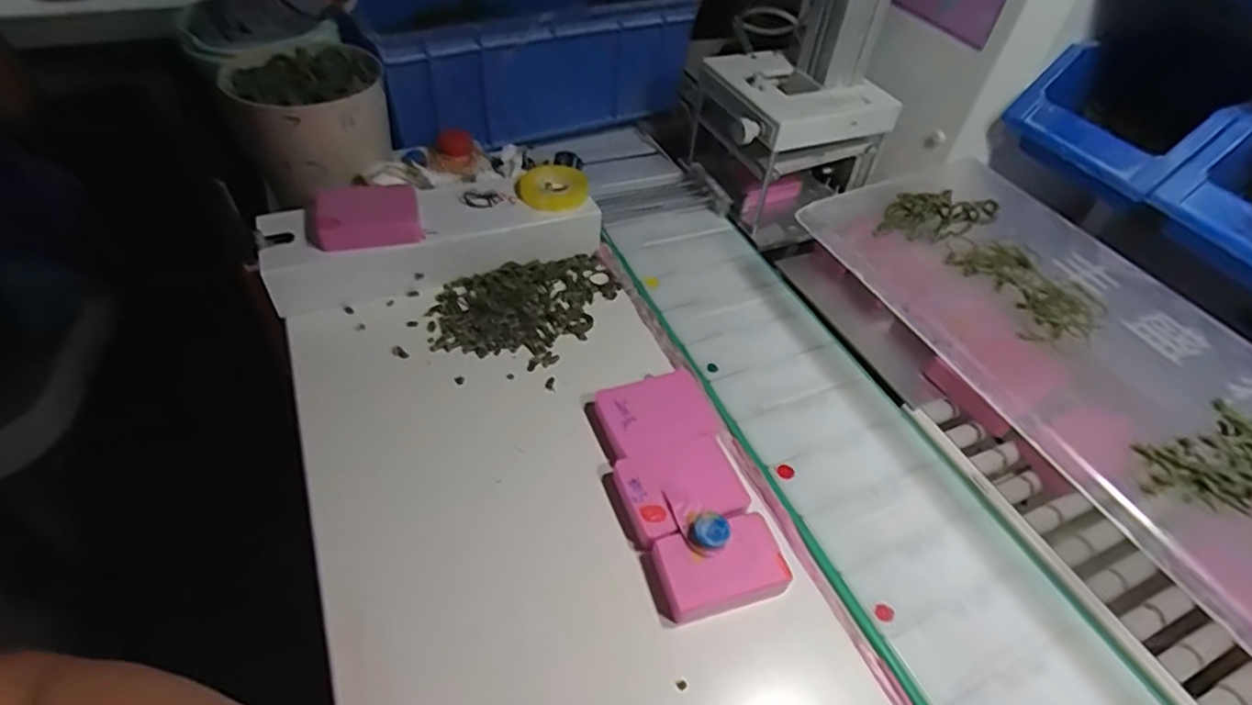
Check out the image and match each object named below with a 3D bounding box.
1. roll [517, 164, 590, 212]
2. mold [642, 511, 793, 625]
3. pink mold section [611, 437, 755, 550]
[{"bbox_3d":[-0.061,-0.140,0.530,0.058,0.010,0.062,3,47,-3],"label":"roll"},{"bbox_3d":[0.050,0.118,0.352,0.074,0.019,0.044,-10,49,-15],"label":"mold"},{"bbox_3d":[0.033,0.082,0.385,0.072,0.013,0.055,-14,50,-18],"label":"pink mold section"}]

